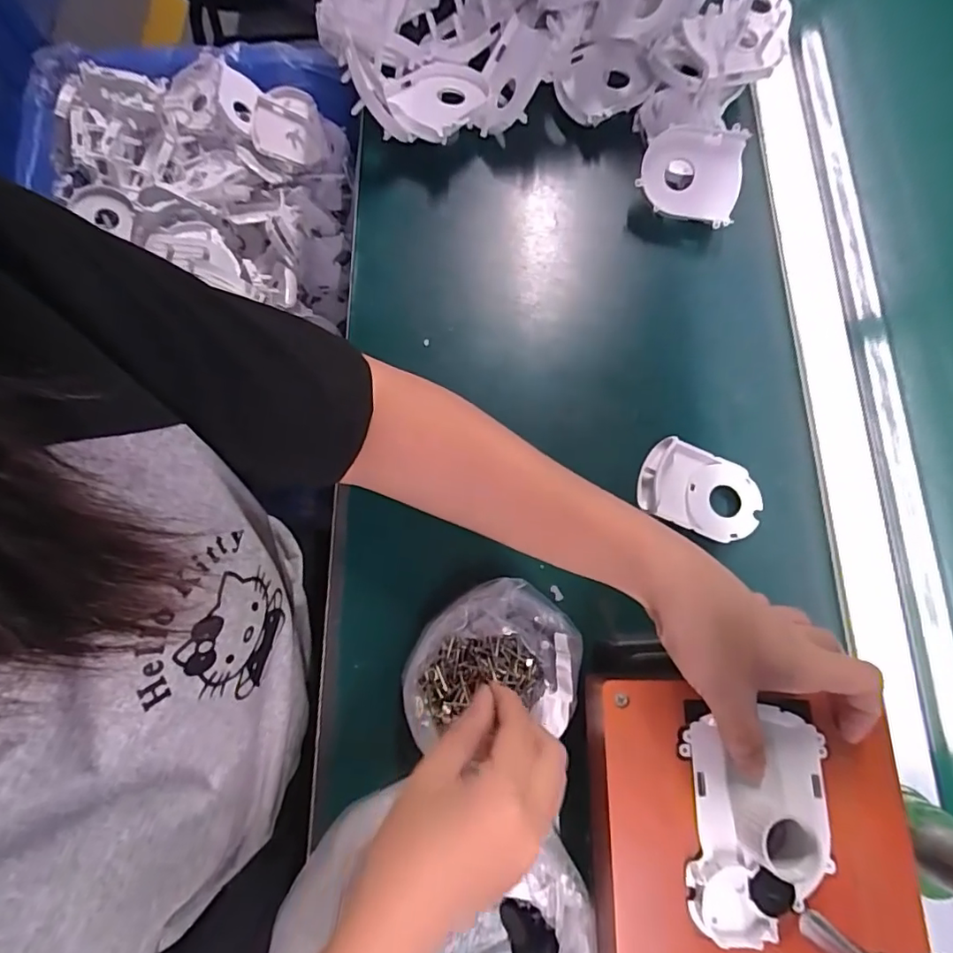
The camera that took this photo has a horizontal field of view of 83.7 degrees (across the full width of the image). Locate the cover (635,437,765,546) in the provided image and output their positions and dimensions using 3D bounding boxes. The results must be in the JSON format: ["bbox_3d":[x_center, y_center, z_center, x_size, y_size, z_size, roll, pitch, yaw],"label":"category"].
[{"bbox_3d":[0.159,0.010,0.377,0.084,0.010,0.057,23,75,6],"label":"cover"}]

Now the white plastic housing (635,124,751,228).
[{"bbox_3d":[0.173,-0.243,0.428,0.079,0.022,0.067,15,102,2],"label":"white plastic housing"}]

